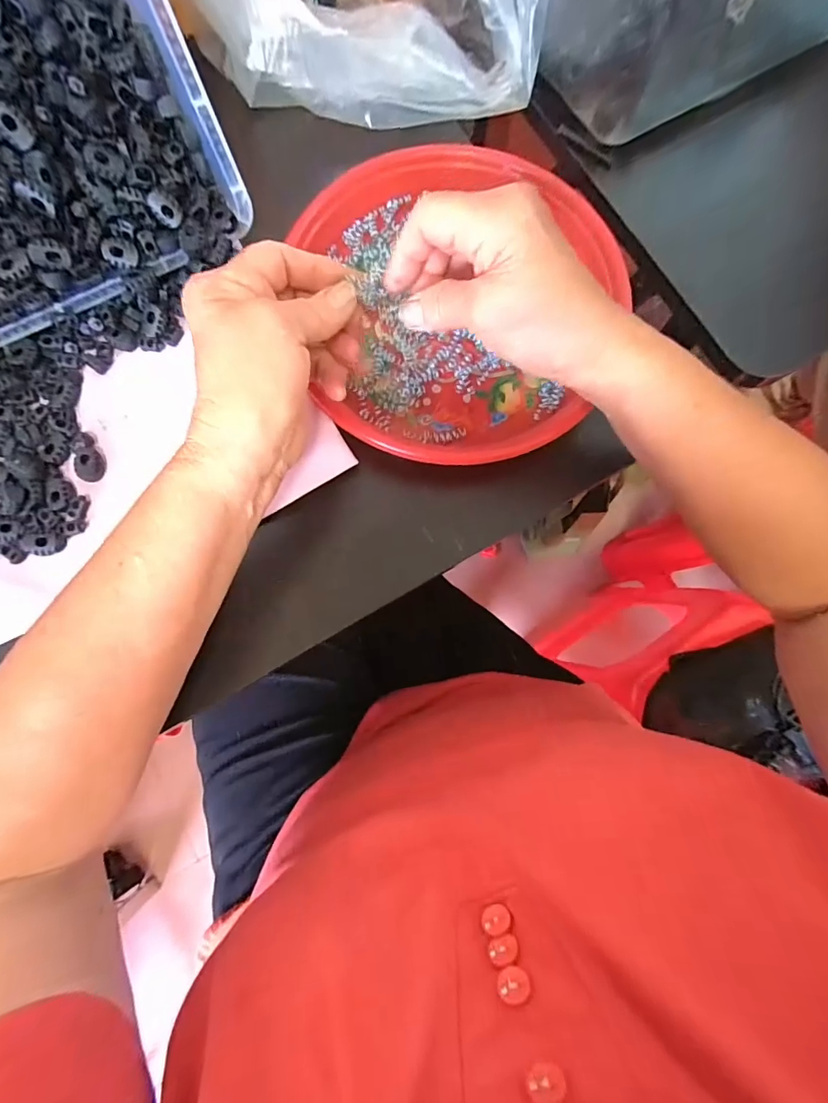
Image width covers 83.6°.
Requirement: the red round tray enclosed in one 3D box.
[{"bbox_3d":[0.037,-0.179,0.329,0.215,0.028,0.232,0,79,-1],"label":"red round tray"}]

